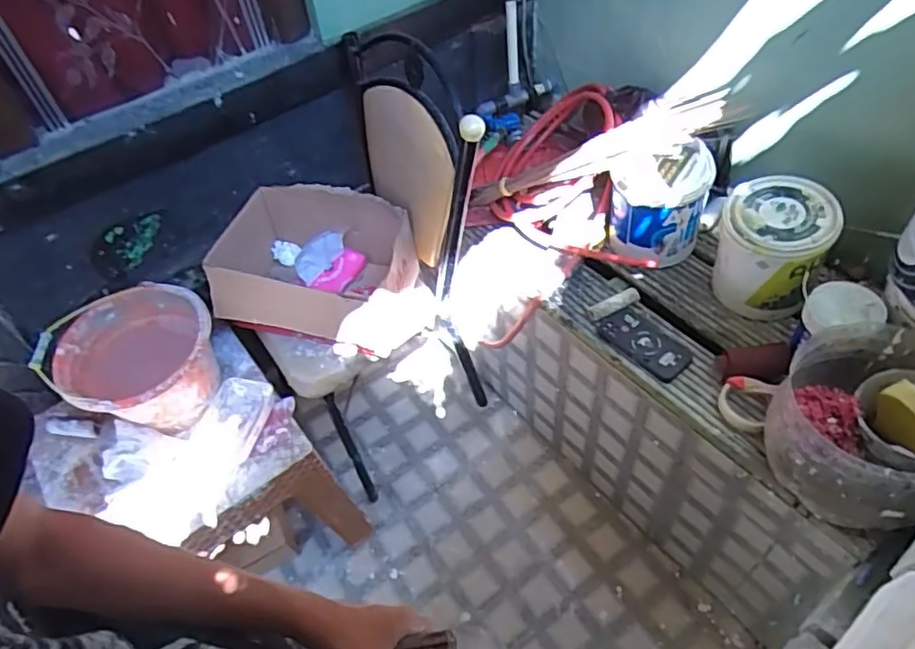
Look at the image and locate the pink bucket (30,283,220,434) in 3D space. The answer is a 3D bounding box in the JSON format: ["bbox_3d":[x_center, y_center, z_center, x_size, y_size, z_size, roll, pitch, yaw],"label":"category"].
[{"bbox_3d":[-0.585,0.086,1.189,0.278,0.209,0.255,-3,52,3],"label":"pink bucket"}]

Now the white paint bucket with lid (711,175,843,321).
[{"bbox_3d":[0.563,-0.144,1.130,0.177,0.214,0.189,20,56,20],"label":"white paint bucket with lid"}]

